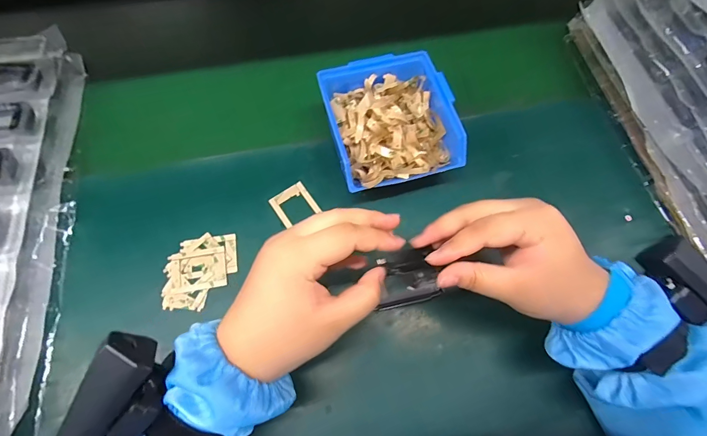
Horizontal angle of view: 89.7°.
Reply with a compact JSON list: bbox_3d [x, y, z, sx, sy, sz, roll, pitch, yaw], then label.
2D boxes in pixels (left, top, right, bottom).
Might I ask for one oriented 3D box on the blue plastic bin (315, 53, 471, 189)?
[{"bbox_3d":[0.036,-0.096,0.380,0.121,0.069,0.137,-14,69,-6],"label":"blue plastic bin"}]

